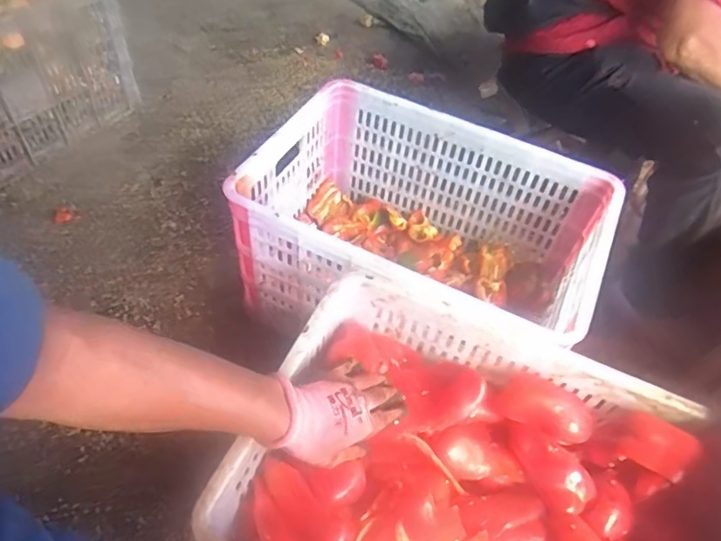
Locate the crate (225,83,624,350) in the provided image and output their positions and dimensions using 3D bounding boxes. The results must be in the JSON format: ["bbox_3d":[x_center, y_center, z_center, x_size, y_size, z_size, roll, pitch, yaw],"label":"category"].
[{"bbox_3d":[0.095,-0.047,0.885,0.526,0.254,0.374,25,53,12],"label":"crate"}]

